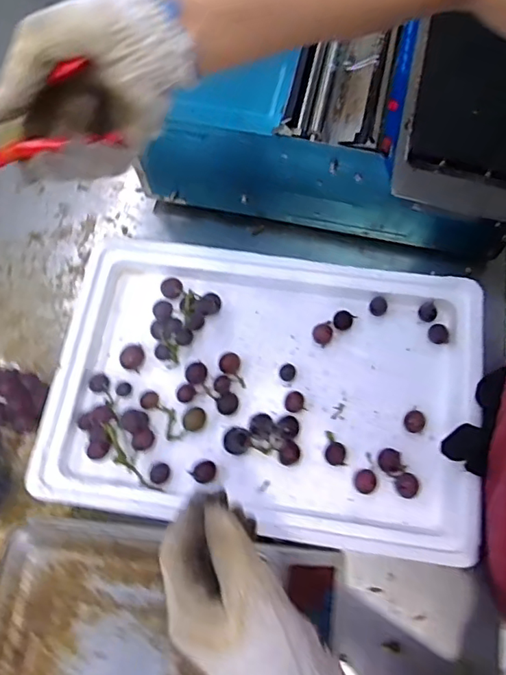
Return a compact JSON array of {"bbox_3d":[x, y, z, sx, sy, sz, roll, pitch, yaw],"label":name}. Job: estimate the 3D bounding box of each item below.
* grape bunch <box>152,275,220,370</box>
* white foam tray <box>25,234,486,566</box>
[{"bbox_3d":[-0.080,-0.020,0.606,0.072,0.031,0.099,13,72,7],"label":"grape bunch"},{"bbox_3d":[0.012,0.052,0.583,0.437,0.045,0.293,8,71,5],"label":"white foam tray"}]

